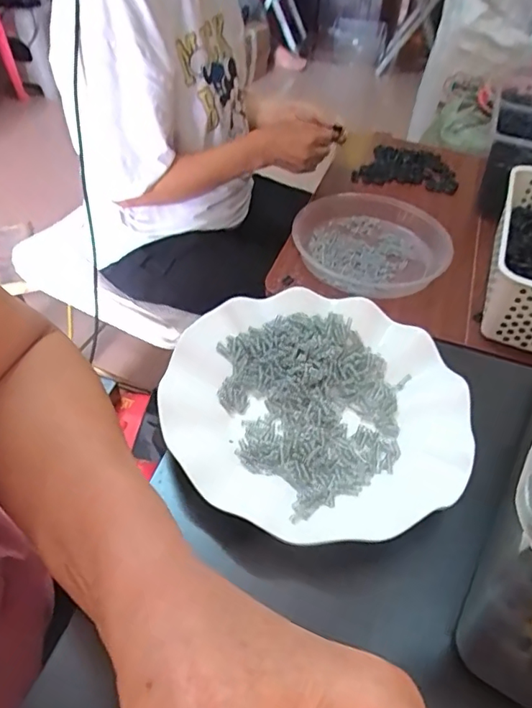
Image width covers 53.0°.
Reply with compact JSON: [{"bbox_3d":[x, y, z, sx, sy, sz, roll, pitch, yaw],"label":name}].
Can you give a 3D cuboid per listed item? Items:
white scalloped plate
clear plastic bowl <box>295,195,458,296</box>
[{"bbox_3d":[0.030,0.029,0.330,0.177,0.022,0.177,2,46,-2],"label":"white scalloped plate"},{"bbox_3d":[0.162,-0.177,0.828,0.234,0.053,0.220,2,46,-2],"label":"clear plastic bowl"}]

